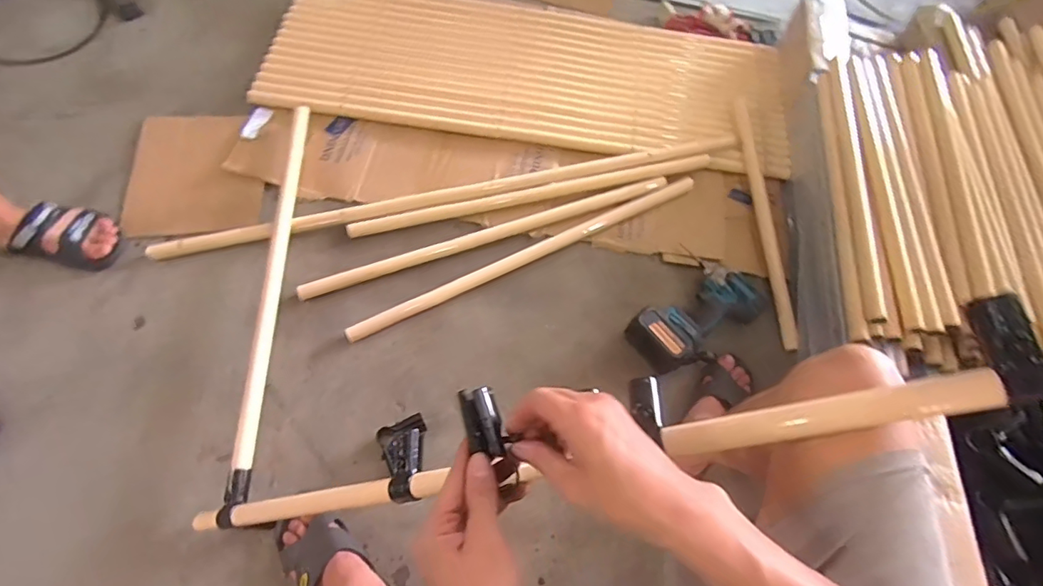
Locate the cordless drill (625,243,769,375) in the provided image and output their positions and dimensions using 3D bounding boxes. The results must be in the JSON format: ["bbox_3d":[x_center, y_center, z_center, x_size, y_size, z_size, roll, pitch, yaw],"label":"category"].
[{"bbox_3d":[0.325,0.026,0.992,0.265,0.076,0.171,-35,72,-19],"label":"cordless drill"}]

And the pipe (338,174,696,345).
[{"bbox_3d":[0.022,-0.077,1.050,0.755,0.027,0.032,-25,69,-13],"label":"pipe"}]

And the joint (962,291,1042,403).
[{"bbox_3d":[0.357,0.040,0.384,0.030,0.025,0.077,-17,67,-13],"label":"joint"}]

